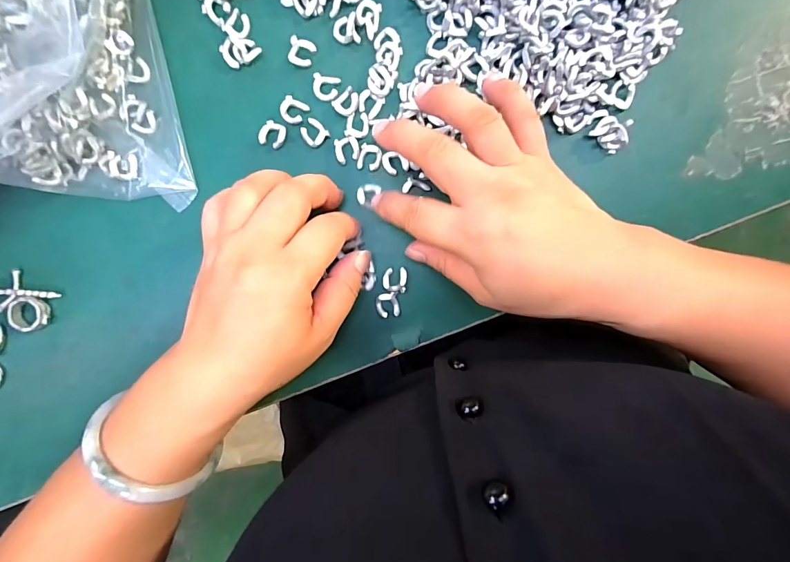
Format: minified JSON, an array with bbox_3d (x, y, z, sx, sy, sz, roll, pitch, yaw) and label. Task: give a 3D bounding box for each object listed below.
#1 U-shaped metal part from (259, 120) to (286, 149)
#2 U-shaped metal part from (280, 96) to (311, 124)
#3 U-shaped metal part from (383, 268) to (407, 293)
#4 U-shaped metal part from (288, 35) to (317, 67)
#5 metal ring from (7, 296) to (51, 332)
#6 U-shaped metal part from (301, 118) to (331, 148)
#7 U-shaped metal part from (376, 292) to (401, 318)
[{"bbox_3d":[-0.075,-0.091,0.236,0.014,0.004,0.015,25,95,-1],"label":"U-shaped metal part"},{"bbox_3d":[-0.063,-0.105,0.235,0.015,0.004,0.015,28,95,-1],"label":"U-shaped metal part"},{"bbox_3d":[0.000,-0.001,0.241,0.015,0.004,0.015,5,95,1],"label":"U-shaped metal part"},{"bbox_3d":[-0.057,-0.140,0.233,0.016,0.004,0.015,19,95,-1],"label":"U-shaped metal part"},{"bbox_3d":[-0.233,0.021,0.244,0.021,0.010,0.022,0,95,1],"label":"metal ring"},{"bbox_3d":[-0.050,-0.091,0.236,0.015,0.004,0.014,42,94,-2],"label":"U-shaped metal part"},{"bbox_3d":[-0.005,0.016,0.242,0.014,0.004,0.016,-9,94,2],"label":"U-shaped metal part"}]

